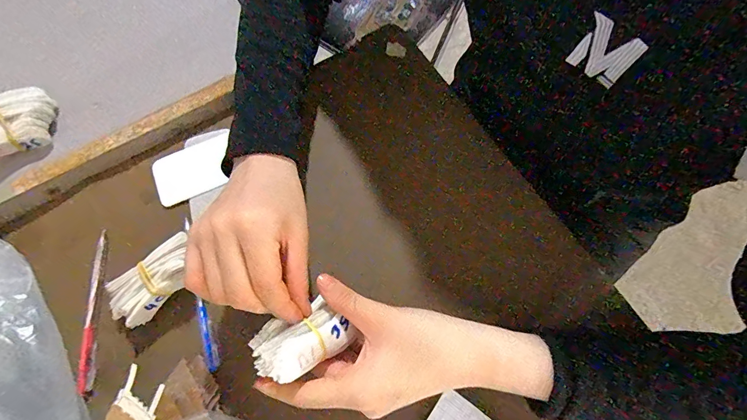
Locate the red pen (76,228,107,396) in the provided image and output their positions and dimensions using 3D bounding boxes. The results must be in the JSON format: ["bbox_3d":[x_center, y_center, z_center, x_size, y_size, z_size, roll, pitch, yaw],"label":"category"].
[{"bbox_3d":[-0.244,0.085,0.328,0.008,0.006,0.135,-4,72,1],"label":"red pen"}]

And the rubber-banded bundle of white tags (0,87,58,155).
[{"bbox_3d":[-0.352,-0.084,0.362,0.072,0.030,0.058,-31,74,-7],"label":"rubber-banded bundle of white tags"}]

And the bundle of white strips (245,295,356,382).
[{"bbox_3d":[-0.051,0.089,0.259,0.064,0.025,0.040,-31,74,-7],"label":"bundle of white strips"}]

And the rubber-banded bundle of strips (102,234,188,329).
[{"bbox_3d":[-0.184,0.061,0.315,0.080,0.028,0.043,-35,74,-9],"label":"rubber-banded bundle of strips"}]

